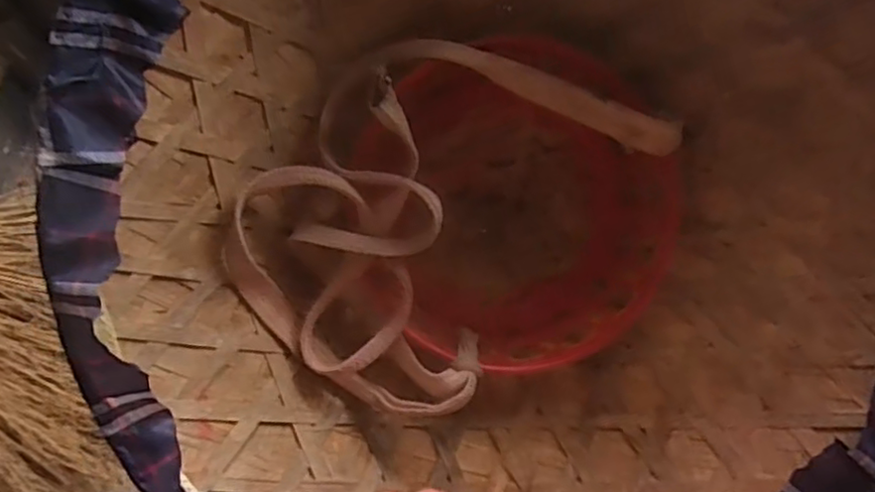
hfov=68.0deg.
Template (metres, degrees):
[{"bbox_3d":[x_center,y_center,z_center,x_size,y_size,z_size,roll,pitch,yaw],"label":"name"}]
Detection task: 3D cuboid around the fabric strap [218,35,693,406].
[{"bbox_3d":[-0.005,-0.019,0.351,0.161,0.088,0.202,37,73,14],"label":"fabric strap"}]

